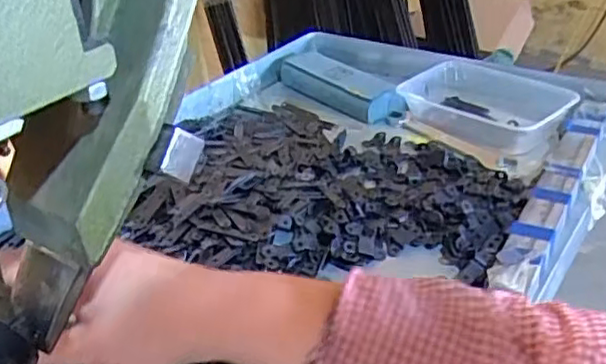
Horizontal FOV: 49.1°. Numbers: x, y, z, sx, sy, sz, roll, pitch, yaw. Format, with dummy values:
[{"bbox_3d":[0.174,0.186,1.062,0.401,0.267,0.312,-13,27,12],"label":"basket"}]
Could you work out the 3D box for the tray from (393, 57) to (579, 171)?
[{"bbox_3d":[0.183,-0.074,0.687,0.158,0.042,0.135,26,41,37],"label":"tray"}]

